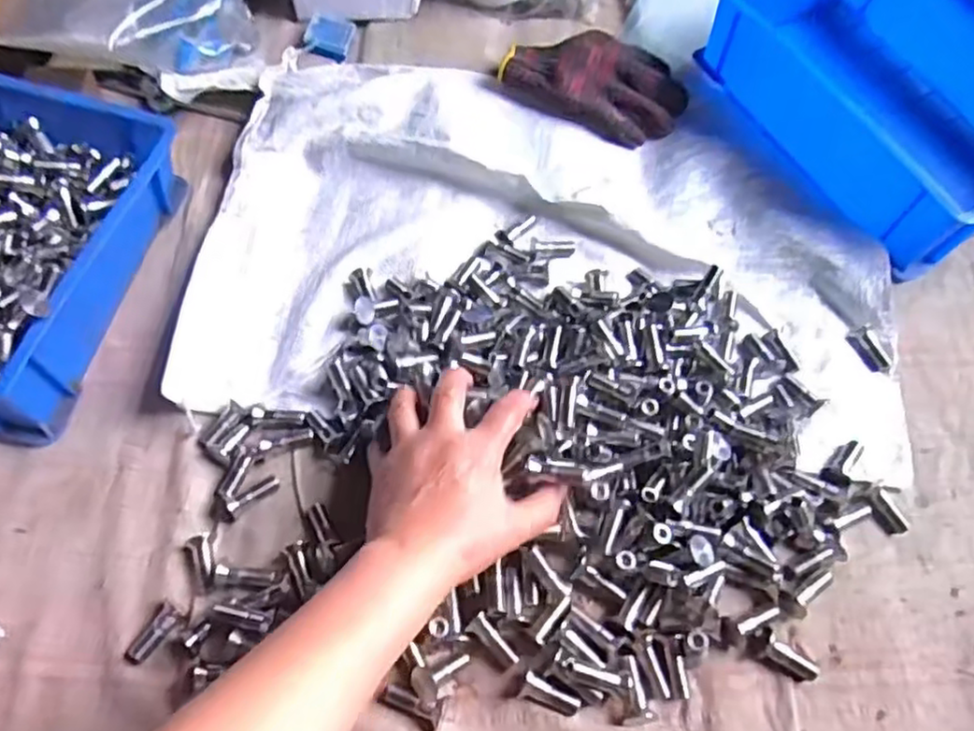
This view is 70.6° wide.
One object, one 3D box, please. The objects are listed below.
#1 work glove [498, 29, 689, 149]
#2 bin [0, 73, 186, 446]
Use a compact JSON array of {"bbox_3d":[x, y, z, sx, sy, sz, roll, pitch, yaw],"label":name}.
[{"bbox_3d":[0.102,-0.268,0.634,0.162,0.044,0.090,23,62,11],"label":"work glove"},{"bbox_3d":[-0.345,-0.085,0.492,0.168,0.087,0.257,12,60,4],"label":"bin"}]

